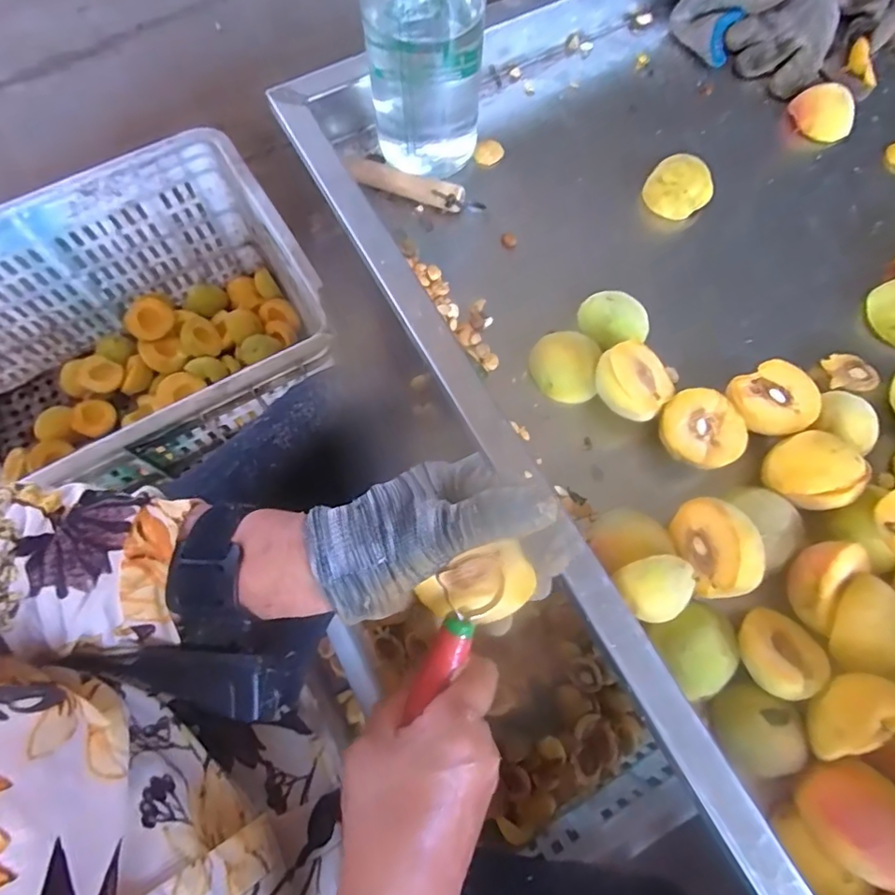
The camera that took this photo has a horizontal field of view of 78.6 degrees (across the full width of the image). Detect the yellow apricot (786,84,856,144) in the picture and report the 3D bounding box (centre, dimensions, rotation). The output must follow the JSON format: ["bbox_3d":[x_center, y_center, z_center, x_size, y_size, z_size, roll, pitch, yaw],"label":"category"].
[{"bbox_3d":[0.368,-0.329,0.534,0.060,0.023,0.060,0,72,-1],"label":"yellow apricot"}]

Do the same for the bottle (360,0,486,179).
[{"bbox_3d":[-0.020,-0.308,0.417,0.096,0.219,0.086,0,72,-1],"label":"bottle"}]

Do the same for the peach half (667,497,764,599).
[{"bbox_3d":[0.179,0.064,0.363,0.024,0.051,0.064,-4,58,-20],"label":"peach half"}]

